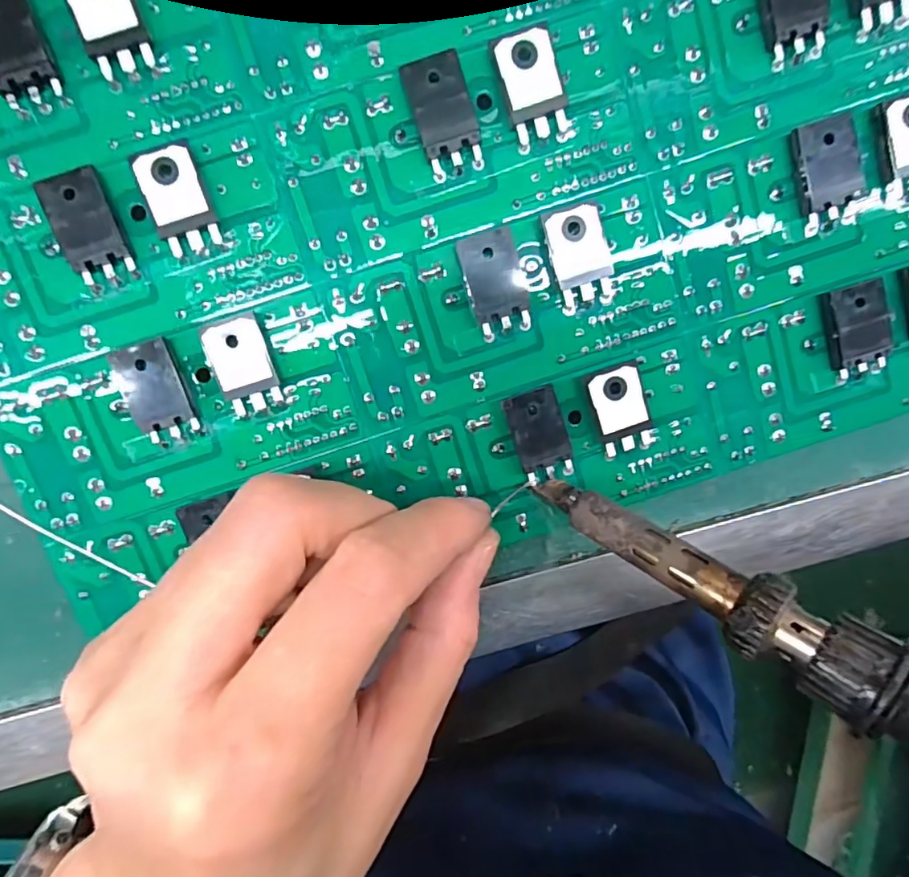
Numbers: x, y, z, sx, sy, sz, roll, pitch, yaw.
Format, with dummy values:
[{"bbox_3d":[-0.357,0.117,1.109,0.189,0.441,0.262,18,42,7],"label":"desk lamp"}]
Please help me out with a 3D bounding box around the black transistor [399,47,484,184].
[{"bbox_3d":[-0.003,-0.083,0.143,0.015,0.006,0.027,-18,99,0],"label":"black transistor"}]

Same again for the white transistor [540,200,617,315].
[{"bbox_3d":[0.034,-0.049,0.150,0.015,0.006,0.026,-18,99,0],"label":"white transistor"}]

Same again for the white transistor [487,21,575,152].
[{"bbox_3d":[0.020,-0.090,0.143,0.016,0.007,0.026,-19,99,0],"label":"white transistor"}]

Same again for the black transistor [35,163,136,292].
[{"bbox_3d":[-0.092,-0.053,0.140,0.015,0.006,0.026,-20,99,0],"label":"black transistor"}]

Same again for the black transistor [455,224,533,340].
[{"bbox_3d":[0.011,-0.042,0.150,0.016,0.006,0.026,-13,99,-1],"label":"black transistor"}]

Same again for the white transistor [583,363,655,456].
[{"bbox_3d":[0.047,-0.008,0.158,0.015,0.006,0.025,-21,99,0],"label":"white transistor"}]

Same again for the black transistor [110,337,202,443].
[{"bbox_3d":[-0.079,-0.013,0.147,0.014,0.006,0.025,-14,99,-1],"label":"black transistor"}]

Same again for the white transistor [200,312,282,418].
[{"bbox_3d":[-0.057,-0.020,0.149,0.014,0.008,0.024,-15,99,-1],"label":"white transistor"}]

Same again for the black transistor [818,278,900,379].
[{"bbox_3d":[0.115,-0.031,0.156,0.019,0.006,0.025,-22,99,0],"label":"black transistor"}]

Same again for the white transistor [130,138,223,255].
[{"bbox_3d":[-0.070,-0.061,0.141,0.014,0.005,0.025,-16,99,-1],"label":"white transistor"}]

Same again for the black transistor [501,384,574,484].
[{"bbox_3d":[0.024,-0.001,0.157,0.015,0.005,0.026,-19,99,0],"label":"black transistor"}]

